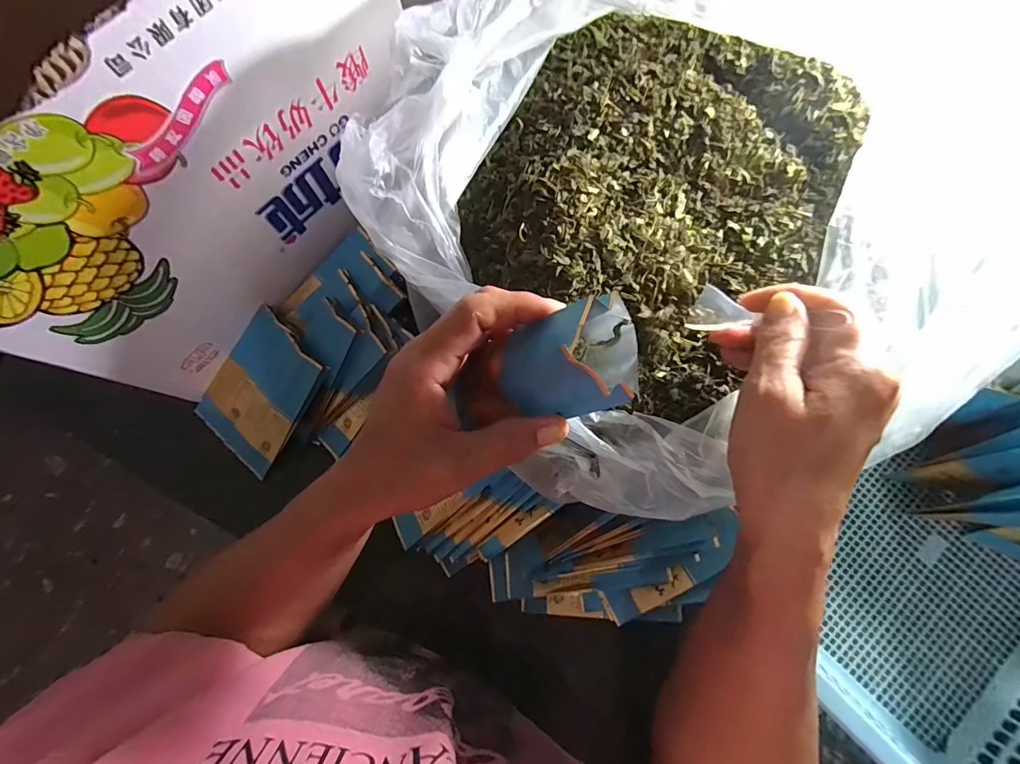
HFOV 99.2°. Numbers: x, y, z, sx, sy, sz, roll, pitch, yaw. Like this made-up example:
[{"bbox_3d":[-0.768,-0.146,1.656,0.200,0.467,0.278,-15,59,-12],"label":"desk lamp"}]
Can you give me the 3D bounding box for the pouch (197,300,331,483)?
[{"bbox_3d":[-0.230,0.009,0.396,0.101,0.013,0.129,41,106,18],"label":"pouch"}]

